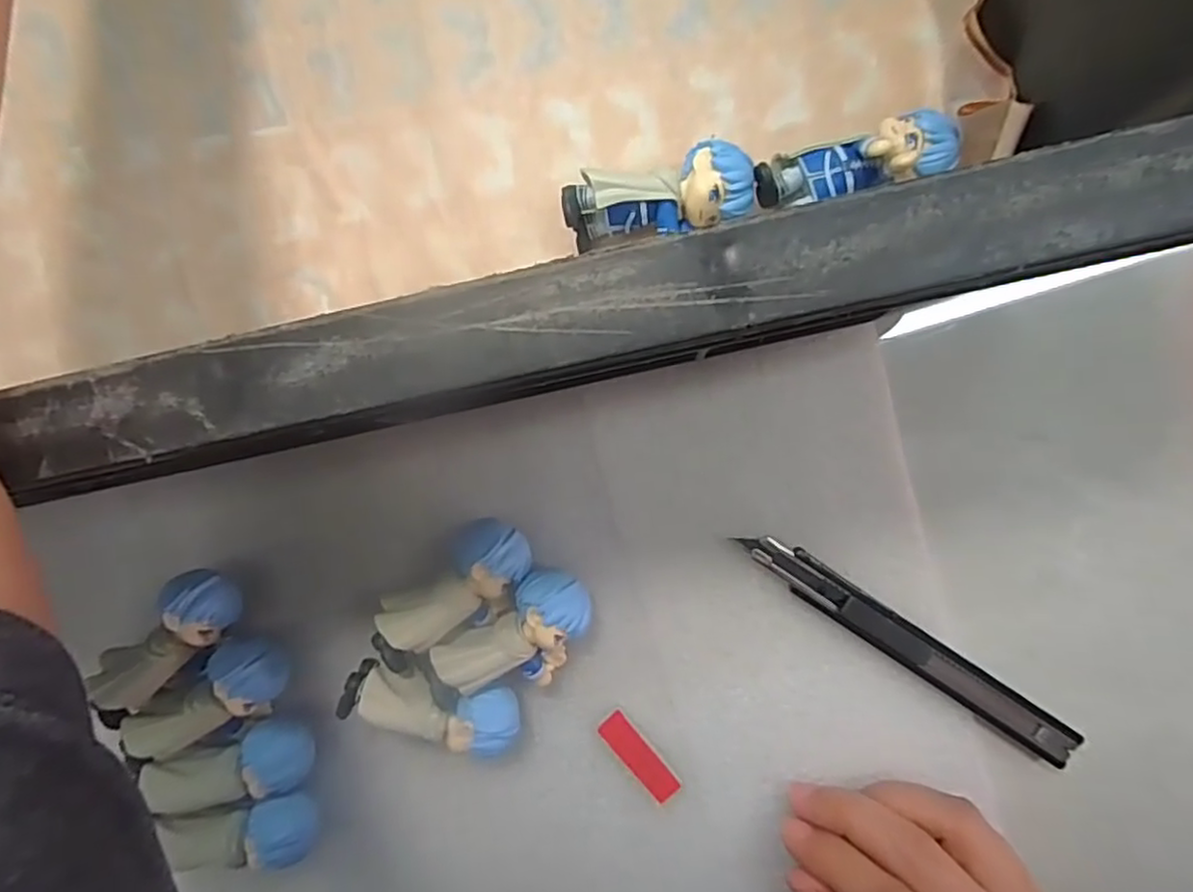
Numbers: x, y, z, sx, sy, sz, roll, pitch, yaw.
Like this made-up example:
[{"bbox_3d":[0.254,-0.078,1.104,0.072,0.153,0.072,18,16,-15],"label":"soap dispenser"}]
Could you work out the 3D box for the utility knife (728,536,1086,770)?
[{"bbox_3d":[0.114,0.073,0.252,0.138,0.009,0.017,35,95,2],"label":"utility knife"}]

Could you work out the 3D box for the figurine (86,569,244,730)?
[{"bbox_3d":[-0.159,0.073,0.256,0.057,0.027,0.029,-45,89,5],"label":"figurine"}]

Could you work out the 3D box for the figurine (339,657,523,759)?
[{"bbox_3d":[-0.058,0.093,0.251,0.062,0.031,0.021,16,94,3],"label":"figurine"}]

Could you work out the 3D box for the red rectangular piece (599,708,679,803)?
[{"bbox_3d":[0.016,0.117,0.257,0.011,0.004,0.037,-40,88,-4],"label":"red rectangular piece"}]

